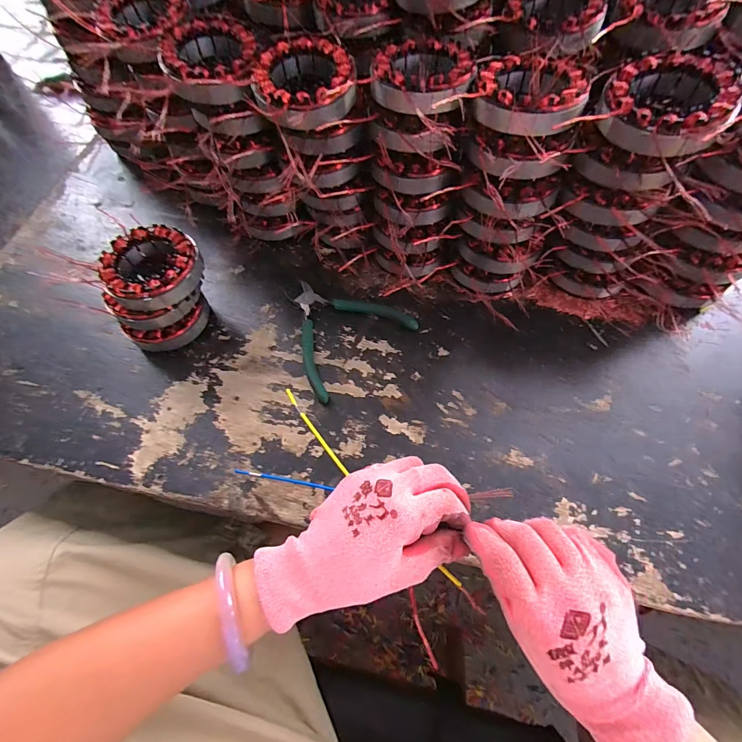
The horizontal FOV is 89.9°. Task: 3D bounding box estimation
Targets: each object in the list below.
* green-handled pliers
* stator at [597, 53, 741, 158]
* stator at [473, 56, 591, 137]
[{"bbox_3d":[-0.041,-0.056,0.408,0.136,0.011,0.133,-39,69,-15],"label":"green-handled pliers"},{"bbox_3d":[0.221,-0.198,0.282,0.086,0.033,0.084,35,71,17],"label":"stator"},{"bbox_3d":[0.128,-0.222,0.296,0.082,0.026,0.083,29,69,15],"label":"stator"}]

